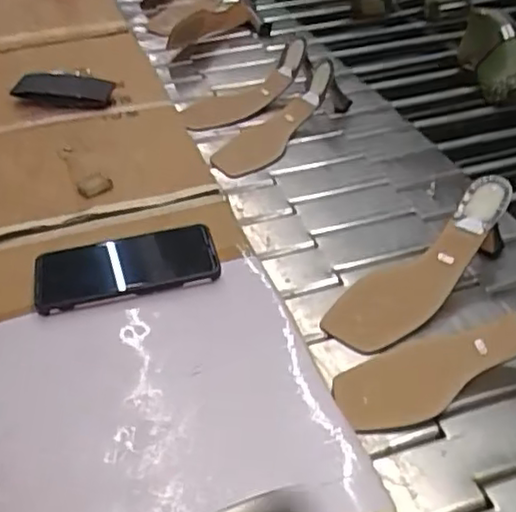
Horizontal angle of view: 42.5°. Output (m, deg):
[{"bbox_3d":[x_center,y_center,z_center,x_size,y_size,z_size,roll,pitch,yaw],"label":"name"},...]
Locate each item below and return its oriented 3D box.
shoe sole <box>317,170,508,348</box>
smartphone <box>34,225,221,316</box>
[{"bbox_3d":[0.157,0.010,0.629,0.218,0.032,0.074,-42,52,-11],"label":"shoe sole"},{"bbox_3d":[-0.122,0.008,0.611,0.161,0.012,0.079,-10,41,-10],"label":"smartphone"}]

